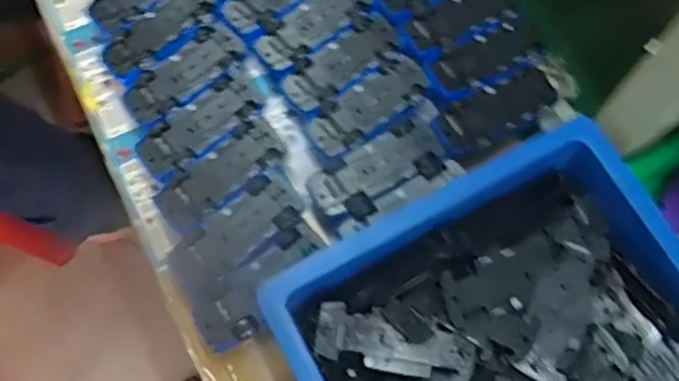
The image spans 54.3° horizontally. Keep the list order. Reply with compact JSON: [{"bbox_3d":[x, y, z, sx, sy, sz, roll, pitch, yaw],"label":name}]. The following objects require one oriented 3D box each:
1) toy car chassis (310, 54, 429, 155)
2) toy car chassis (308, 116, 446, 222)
[{"bbox_3d":[0.027,-0.084,0.637,0.124,0.013,0.051,-36,74,-14],"label":"toy car chassis"},{"bbox_3d":[0.036,-0.017,0.612,0.123,0.016,0.058,-29,73,-12],"label":"toy car chassis"}]

